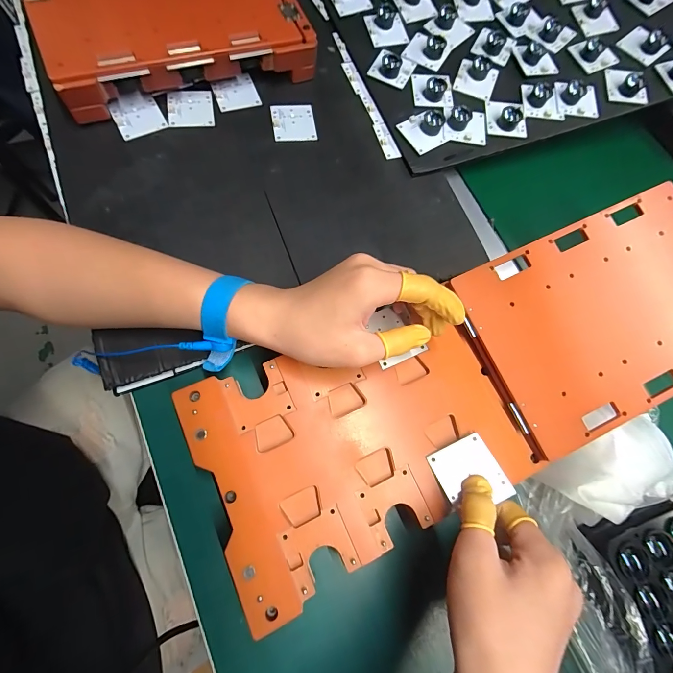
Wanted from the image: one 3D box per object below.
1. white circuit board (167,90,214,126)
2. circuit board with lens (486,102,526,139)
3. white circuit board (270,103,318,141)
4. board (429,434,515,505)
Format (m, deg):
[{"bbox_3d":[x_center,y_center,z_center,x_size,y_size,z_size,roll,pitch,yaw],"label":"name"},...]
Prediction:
[{"bbox_3d":[-0.151,-0.236,0.349,0.045,0.004,0.042,-7,80,-11],"label":"white circuit board"},{"bbox_3d":[0.190,-0.245,0.371,0.045,0.018,0.048,6,72,-6],"label":"circuit board with lens"},{"bbox_3d":[-0.046,-0.229,0.360,0.046,0.004,0.047,-8,76,-10],"label":"white circuit board"},{"bbox_3d":[0.098,0.101,0.248,0.044,0.004,0.047,-24,61,-5],"label":"board"}]

